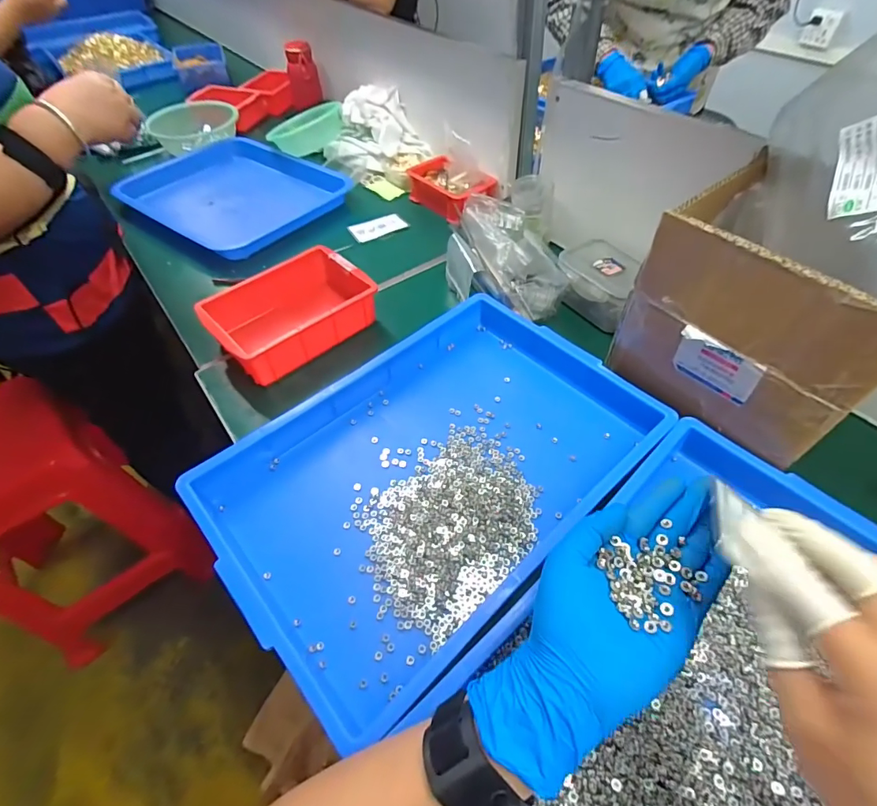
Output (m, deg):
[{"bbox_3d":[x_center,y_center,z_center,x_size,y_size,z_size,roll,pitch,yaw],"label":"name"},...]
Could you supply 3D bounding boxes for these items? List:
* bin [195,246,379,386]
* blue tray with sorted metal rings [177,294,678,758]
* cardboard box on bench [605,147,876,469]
[{"bbox_3d":[-0.197,-0.122,0.605,0.197,0.060,0.139,-37,59,-24],"label":"bin"},{"bbox_3d":[-0.003,0.063,0.470,0.300,0.060,0.424,38,60,25],"label":"blue tray with sorted metal rings"},{"bbox_3d":[0.310,-0.082,0.442,0.142,0.185,0.200,-34,58,-23],"label":"cardboard box on bench"}]

